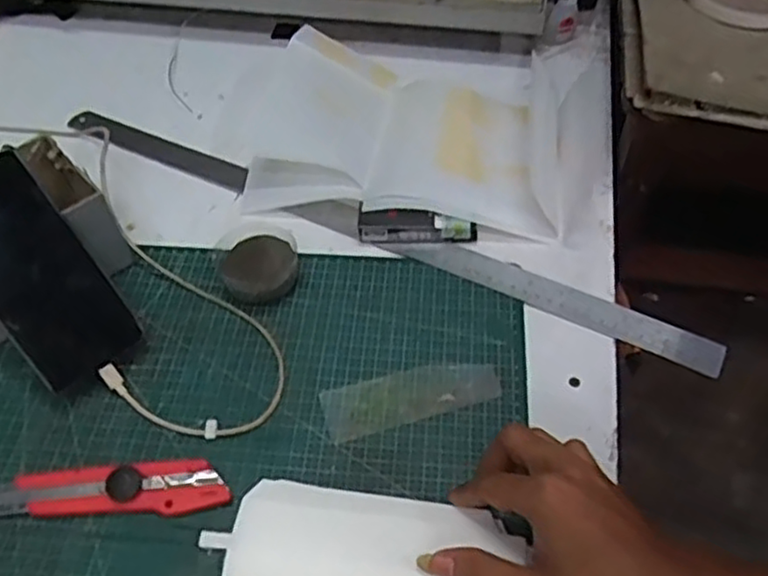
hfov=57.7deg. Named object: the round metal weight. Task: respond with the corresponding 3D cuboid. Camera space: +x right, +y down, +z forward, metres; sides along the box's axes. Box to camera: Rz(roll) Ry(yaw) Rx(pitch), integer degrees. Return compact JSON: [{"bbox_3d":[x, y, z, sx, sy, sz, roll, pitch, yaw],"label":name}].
[{"bbox_3d":[-0.097,-0.012,0.547,0.057,0.030,0.057,-2,52,2],"label":"round metal weight"}]

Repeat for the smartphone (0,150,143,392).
[{"bbox_3d":[-0.242,-0.012,0.482,0.071,0.009,0.157,-37,102,-23],"label":"smartphone"}]

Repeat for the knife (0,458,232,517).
[{"bbox_3d":[-0.186,0.130,0.447,0.168,0.016,0.030,-2,52,1],"label":"knife"}]

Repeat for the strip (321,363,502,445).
[{"bbox_3d":[0.020,0.074,0.488,0.123,0.004,0.041,-14,53,-8],"label":"strip"}]

